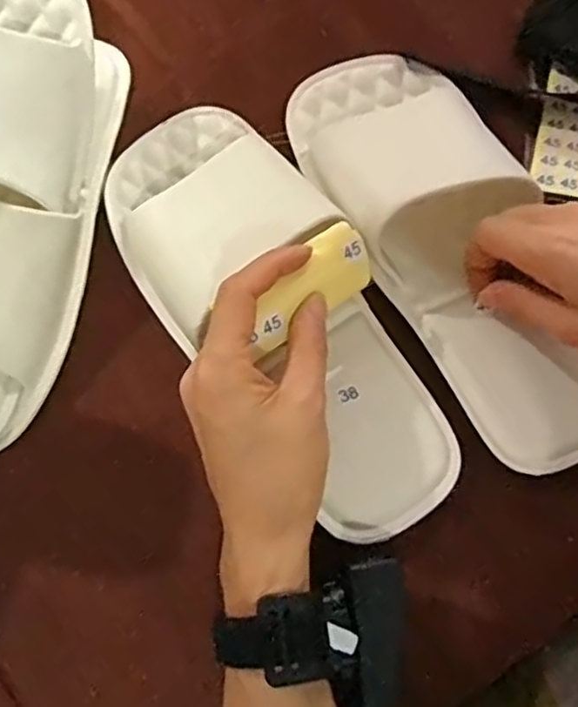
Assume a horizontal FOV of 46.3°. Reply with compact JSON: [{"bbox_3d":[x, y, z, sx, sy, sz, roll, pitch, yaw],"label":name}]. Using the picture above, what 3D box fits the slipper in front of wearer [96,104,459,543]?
[{"bbox_3d":[-0.003,-0.030,0.363,0.107,0.069,0.268,-36,82,-10],"label":"slipper in front of wearer"}]

